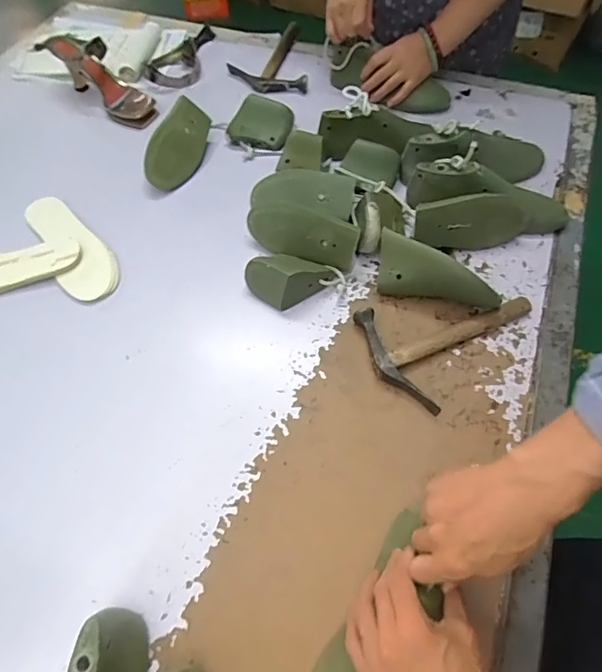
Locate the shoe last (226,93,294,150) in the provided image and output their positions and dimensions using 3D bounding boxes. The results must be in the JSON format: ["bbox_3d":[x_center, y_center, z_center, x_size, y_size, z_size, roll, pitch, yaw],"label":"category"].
[{"bbox_3d":[-0.072,-0.360,0.796,0.107,0.067,0.066,11,59,5],"label":"shoe last"}]

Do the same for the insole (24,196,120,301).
[{"bbox_3d":[-0.336,-0.136,0.686,0.080,0.013,0.211,-30,64,-18],"label":"insole"}]

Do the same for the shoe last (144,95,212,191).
[{"bbox_3d":[-0.205,-0.318,0.775,0.077,0.075,0.154,4,59,1],"label":"shoe last"}]

